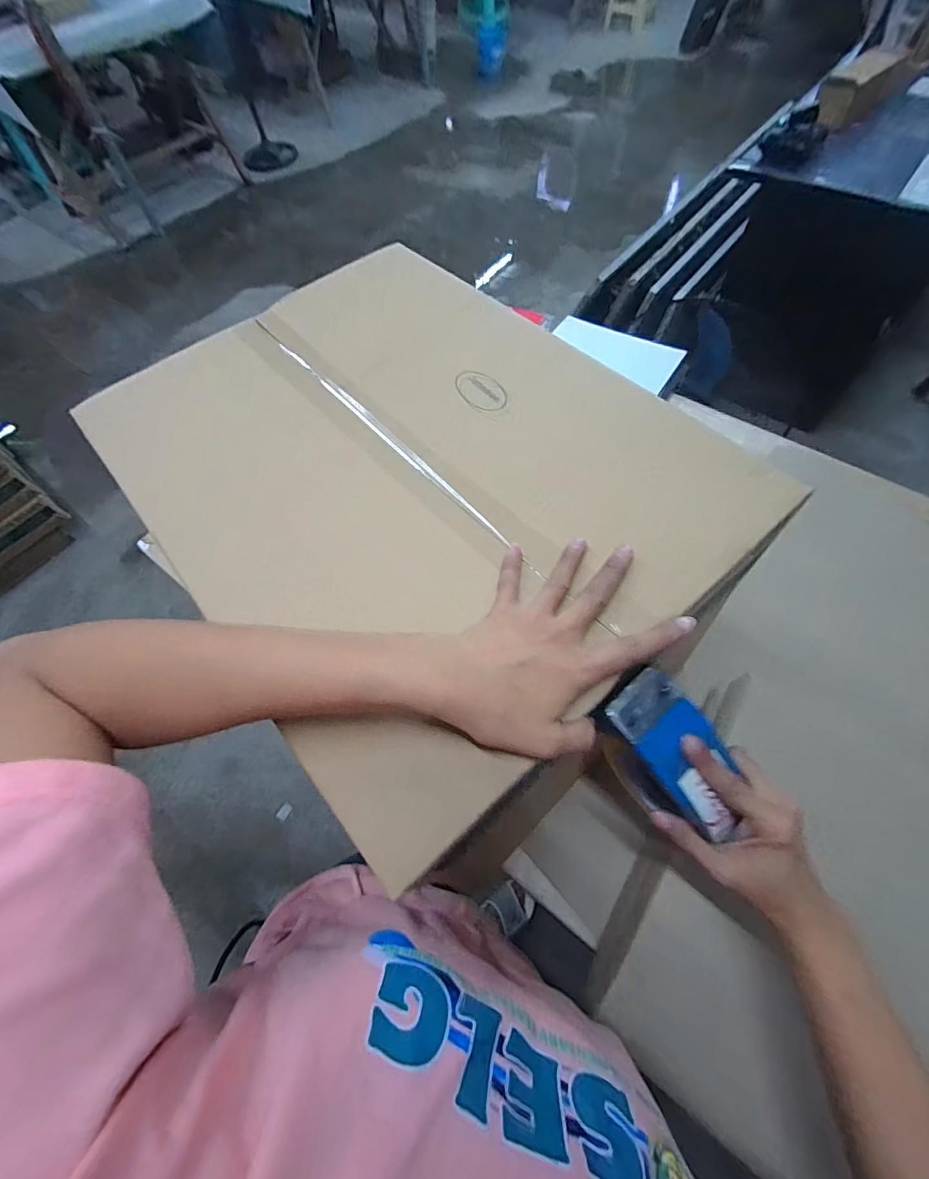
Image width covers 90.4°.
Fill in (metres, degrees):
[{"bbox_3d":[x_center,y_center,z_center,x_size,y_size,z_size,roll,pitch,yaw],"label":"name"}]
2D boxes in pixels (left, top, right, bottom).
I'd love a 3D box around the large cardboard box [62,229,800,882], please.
[{"bbox_3d":[-0.044,-0.039,0.538,0.387,0.346,0.559,-39,66,-15],"label":"large cardboard box"}]

